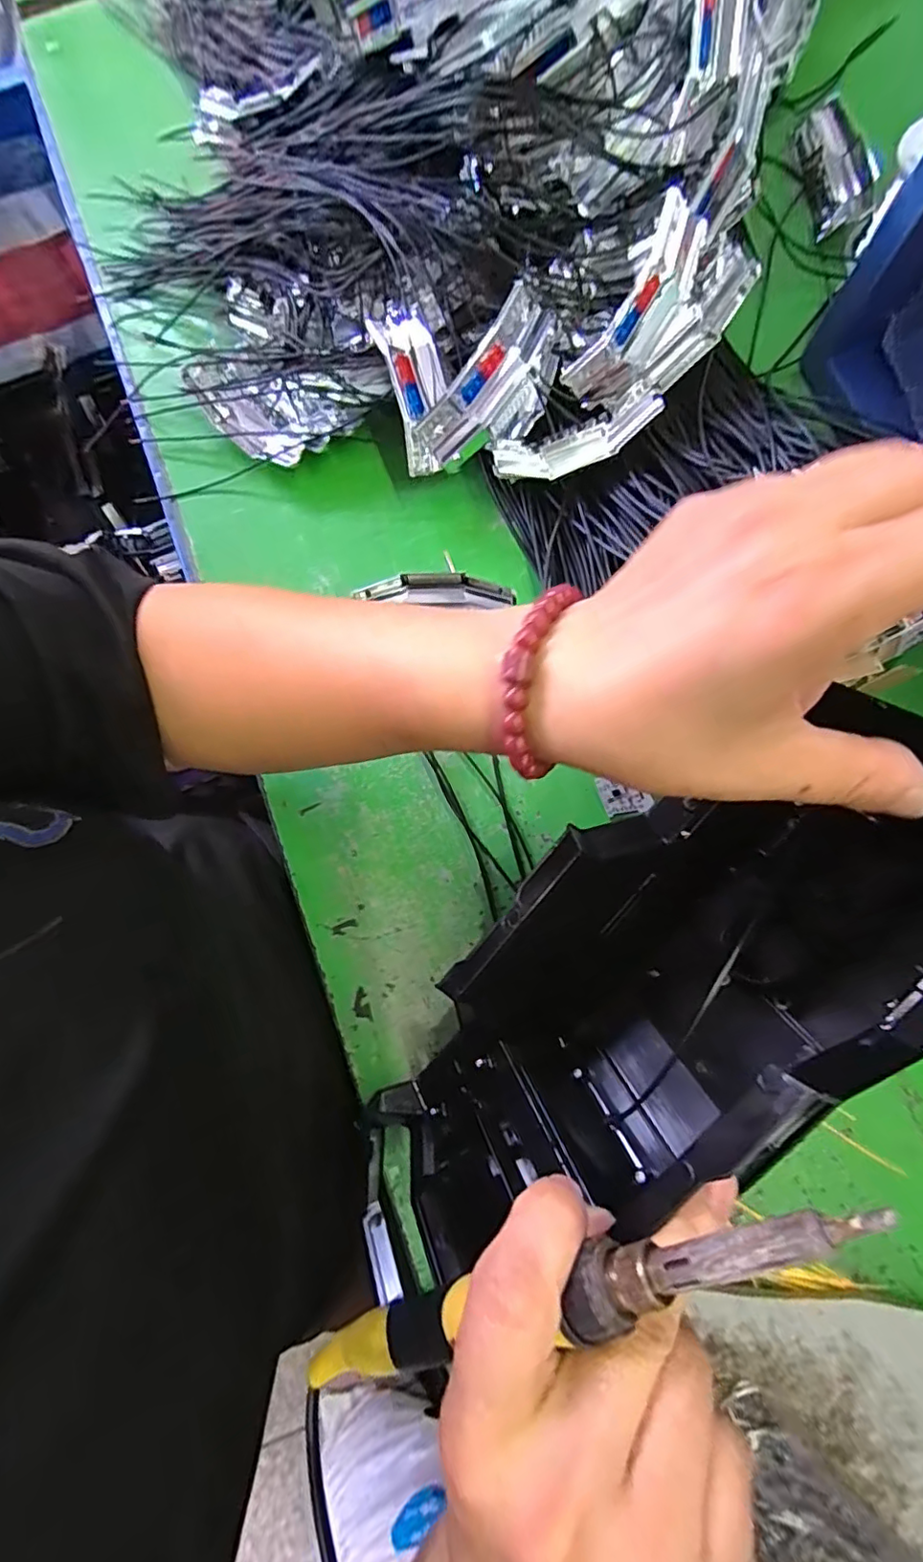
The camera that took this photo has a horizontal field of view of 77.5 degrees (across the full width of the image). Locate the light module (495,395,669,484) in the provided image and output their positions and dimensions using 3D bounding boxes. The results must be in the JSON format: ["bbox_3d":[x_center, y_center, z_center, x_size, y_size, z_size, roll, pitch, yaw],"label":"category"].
[{"bbox_3d":[0.068,-0.203,0.345,0.099,0.013,0.026,-16,80,9],"label":"light module"}]

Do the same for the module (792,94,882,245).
[{"bbox_3d":[0.271,-0.434,0.411,0.047,0.018,0.100,-6,79,2],"label":"module"}]

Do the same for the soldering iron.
[{"bbox_3d":[0.016,0.144,0.157,0.198,0.015,0.014,-43,82,28],"label":"soldering iron"}]

